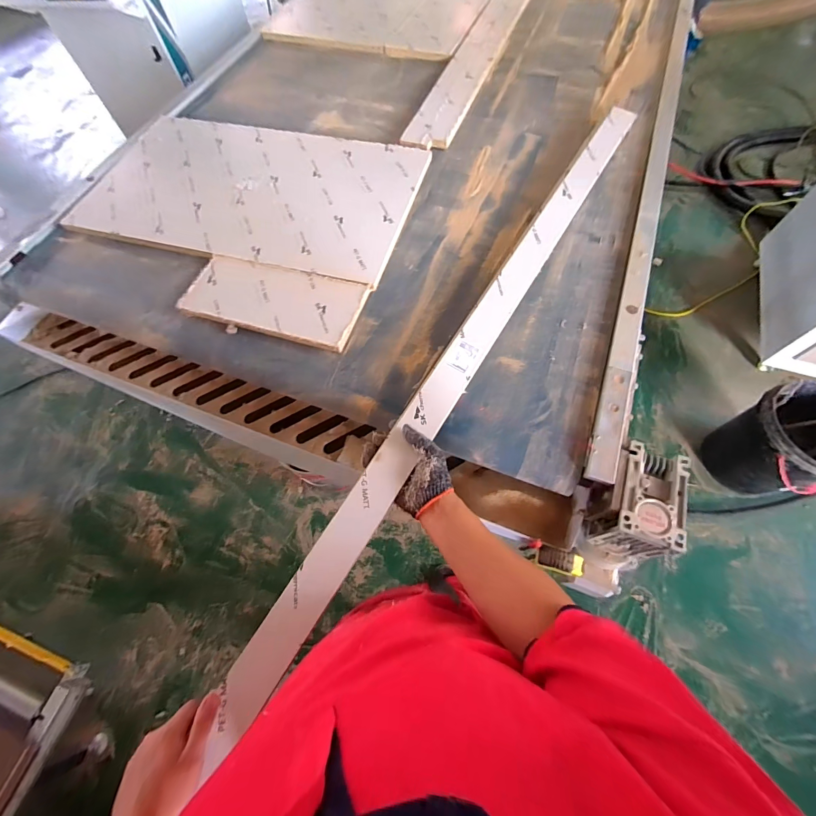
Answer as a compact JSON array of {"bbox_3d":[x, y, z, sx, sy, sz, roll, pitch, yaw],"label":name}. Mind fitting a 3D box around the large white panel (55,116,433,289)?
[{"bbox_3d":[-0.391,-0.554,0.896,0.797,0.026,0.472,15,65,8],"label":"large white panel"}]

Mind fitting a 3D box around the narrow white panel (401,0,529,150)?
[{"bbox_3d":[0.257,-1.236,1.218,0.134,0.026,1.274,17,65,10],"label":"narrow white panel"}]

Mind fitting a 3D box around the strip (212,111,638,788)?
[{"bbox_3d":[0.159,-0.182,0.690,0.062,0.030,1.459,29,69,15],"label":"strip"}]

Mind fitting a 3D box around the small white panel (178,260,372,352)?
[{"bbox_3d":[-0.277,-0.227,0.742,0.361,0.020,0.163,15,65,8],"label":"small white panel"}]

